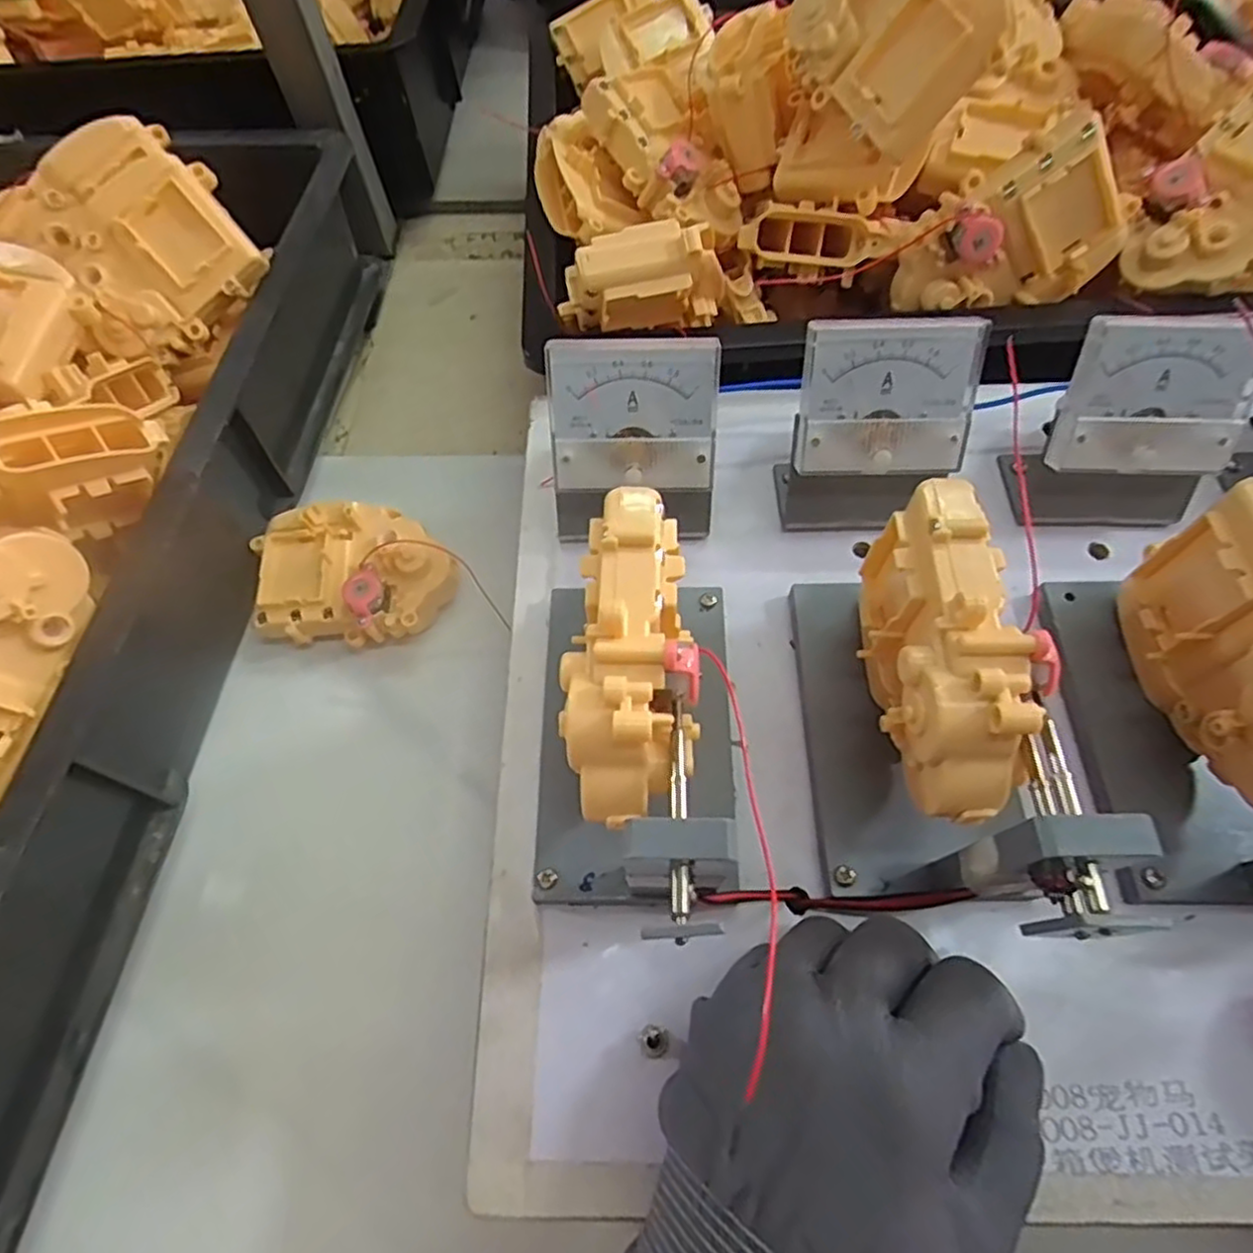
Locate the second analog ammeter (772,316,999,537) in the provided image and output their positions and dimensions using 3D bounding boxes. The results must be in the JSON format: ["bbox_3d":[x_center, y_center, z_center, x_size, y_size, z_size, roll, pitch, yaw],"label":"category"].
[{"bbox_3d":[0.099,-0.075,0.277,0.066,0.070,0.048,2,63,4],"label":"second analog ammeter"}]

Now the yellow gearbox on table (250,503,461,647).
[{"bbox_3d":[-0.137,-0.026,0.362,0.096,0.035,0.073,-6,63,0],"label":"yellow gearbox on table"}]

